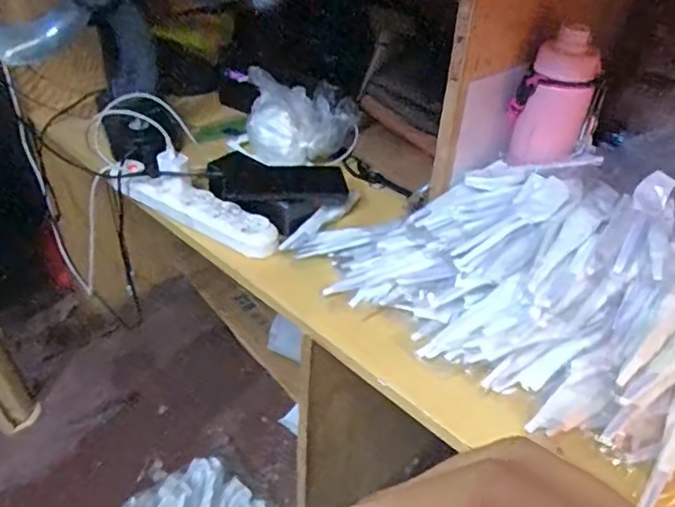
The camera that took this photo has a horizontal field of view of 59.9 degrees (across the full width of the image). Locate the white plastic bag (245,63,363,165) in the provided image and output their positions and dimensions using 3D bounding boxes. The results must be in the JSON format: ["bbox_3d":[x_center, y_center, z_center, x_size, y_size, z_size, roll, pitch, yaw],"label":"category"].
[{"bbox_3d":[-0.053,-0.208,0.888,0.164,0.099,0.117,-7,39,-15],"label":"white plastic bag"}]

